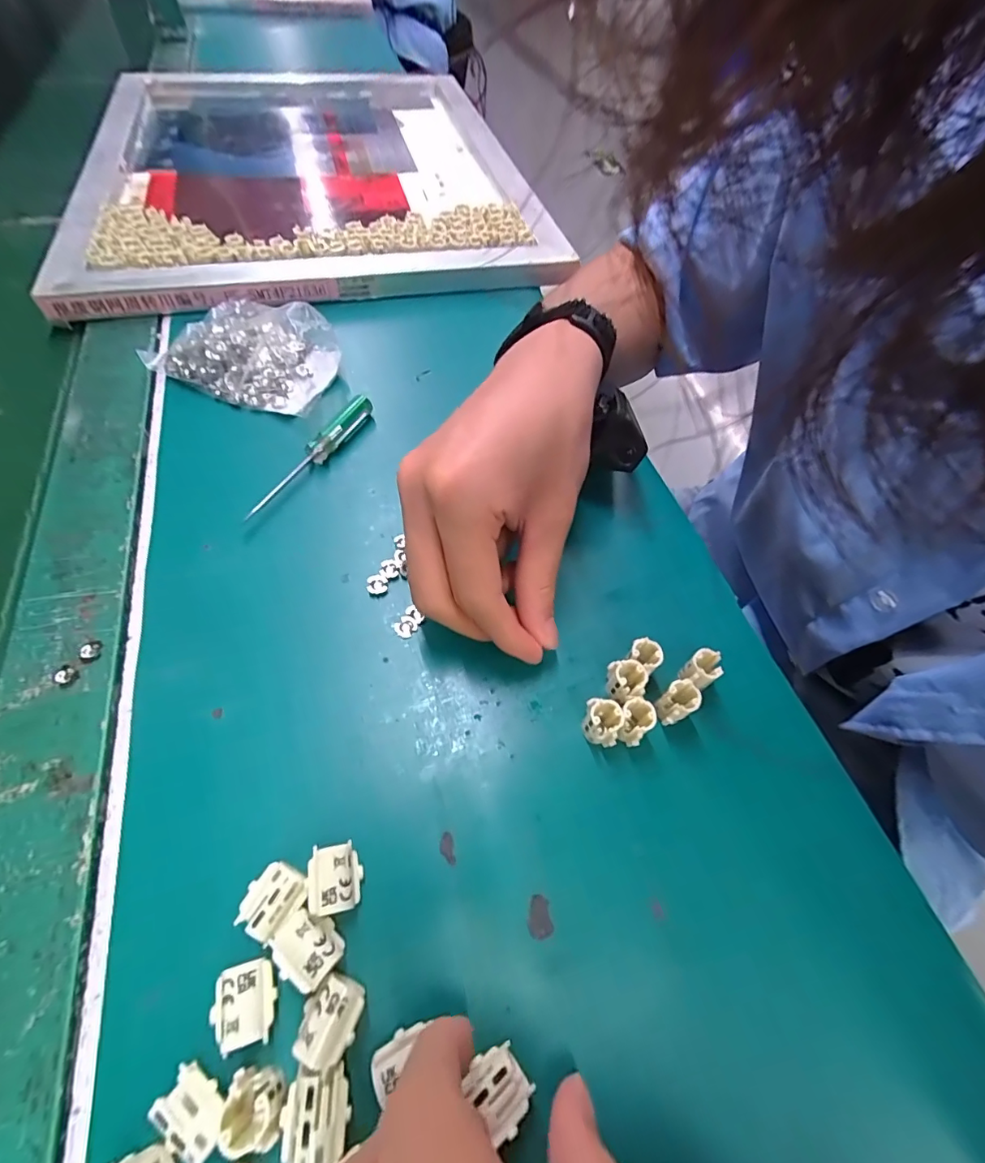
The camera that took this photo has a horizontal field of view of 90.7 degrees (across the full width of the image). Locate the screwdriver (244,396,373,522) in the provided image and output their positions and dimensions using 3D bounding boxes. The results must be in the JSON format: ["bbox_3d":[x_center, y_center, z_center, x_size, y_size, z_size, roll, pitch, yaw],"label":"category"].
[{"bbox_3d":[-0.109,-0.079,0.297,0.012,0.016,0.110,26,60,13],"label":"screwdriver"}]

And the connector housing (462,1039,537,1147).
[{"bbox_3d":[0.003,0.161,0.154,0.016,0.010,0.019,-28,64,-19],"label":"connector housing"}]

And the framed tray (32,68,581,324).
[{"bbox_3d":[-0.192,-0.442,0.515,0.422,0.031,0.497,-11,59,-10],"label":"framed tray"}]

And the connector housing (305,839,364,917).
[{"bbox_3d":[-0.059,0.111,0.183,0.018,0.010,0.022,-10,59,-10],"label":"connector housing"}]

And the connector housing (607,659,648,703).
[{"bbox_3d":[0.062,0.046,0.227,0.018,0.014,0.016,40,64,20],"label":"connector housing"}]

